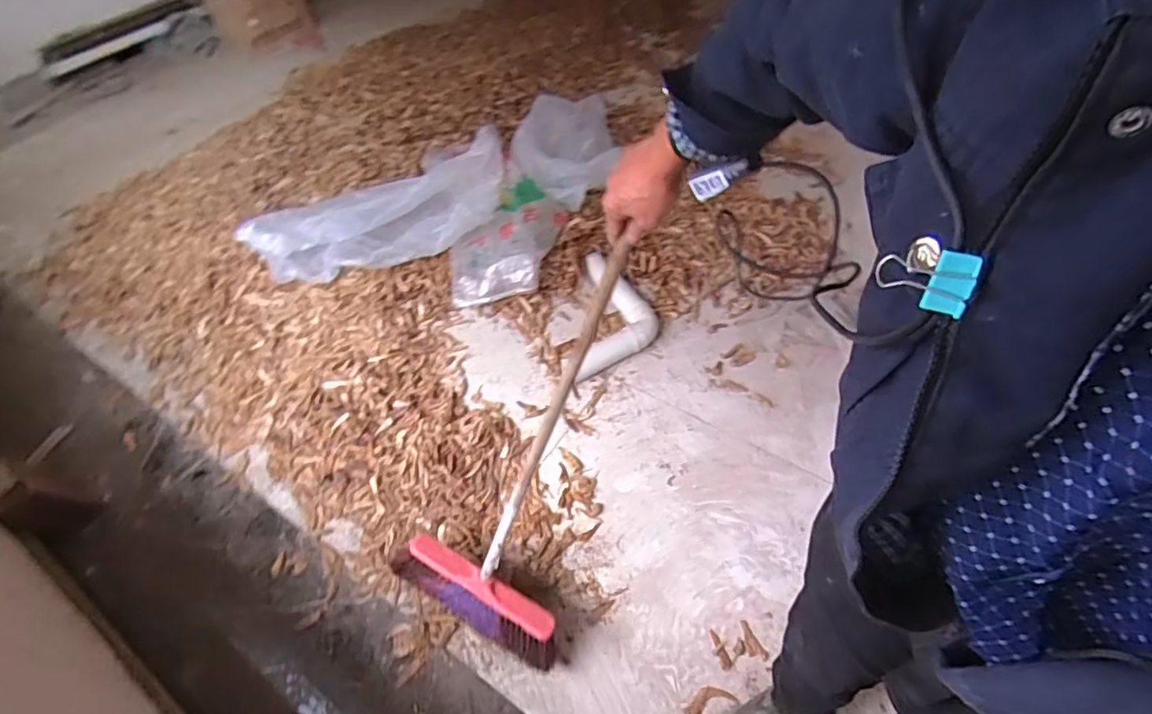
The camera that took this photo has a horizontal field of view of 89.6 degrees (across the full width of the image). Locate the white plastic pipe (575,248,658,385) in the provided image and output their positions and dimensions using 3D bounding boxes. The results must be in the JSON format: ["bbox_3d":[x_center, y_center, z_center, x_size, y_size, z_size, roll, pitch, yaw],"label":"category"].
[{"bbox_3d":[0.129,-0.128,1.753,0.233,0.072,0.445,1,52,7],"label":"white plastic pipe"}]

